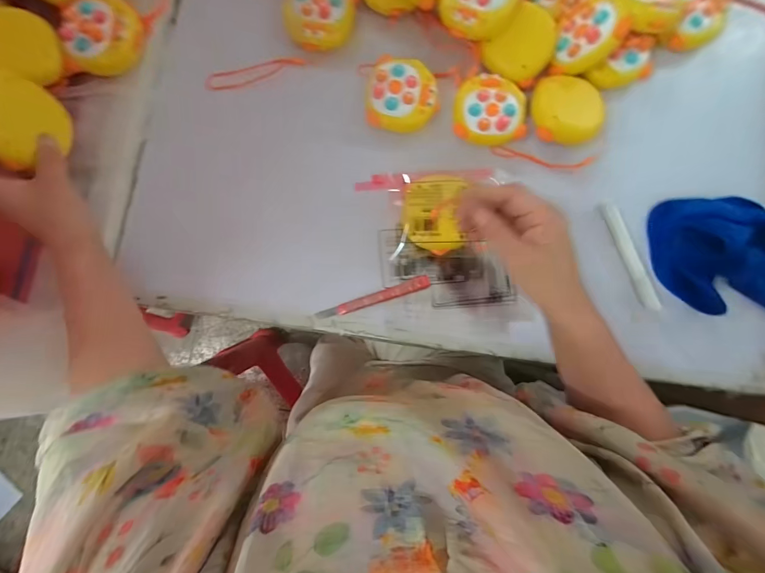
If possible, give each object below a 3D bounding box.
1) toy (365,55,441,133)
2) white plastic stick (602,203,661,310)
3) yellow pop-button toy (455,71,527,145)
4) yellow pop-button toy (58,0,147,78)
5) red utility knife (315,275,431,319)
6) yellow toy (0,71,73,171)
[{"bbox_3d":[0.023,-0.232,0.425,0.082,0.025,0.075,0,84,-1],"label":"toy"},{"bbox_3d":[0.294,-0.038,0.422,0.019,0.011,0.137,-20,84,-3],"label":"white plastic stick"},{"bbox_3d":[0.129,-0.211,0.423,0.082,0.020,0.078,0,84,-1],"label":"yellow pop-button toy"},{"bbox_3d":[-0.317,-0.283,0.398,0.081,0.027,0.087,12,84,1],"label":"yellow pop-button toy"},{"bbox_3d":[-0.010,0.015,0.412,0.134,0.012,0.015,-19,84,-3],"label":"red utility knife"},{"bbox_3d":[-0.360,-0.166,0.349,0.026,0.087,0.075,-4,118,13],"label":"yellow toy"}]

